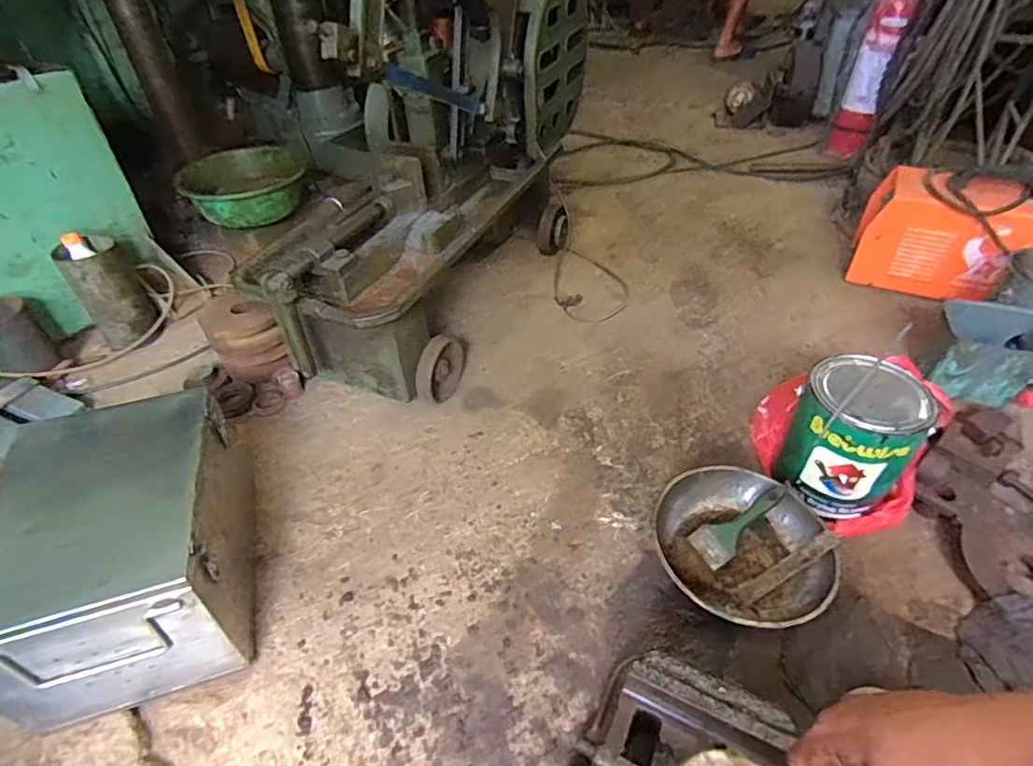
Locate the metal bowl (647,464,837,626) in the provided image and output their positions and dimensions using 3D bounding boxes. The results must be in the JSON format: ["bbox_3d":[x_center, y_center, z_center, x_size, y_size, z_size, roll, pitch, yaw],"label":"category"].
[{"bbox_3d":[0.315,0.231,0.810,0.230,0.063,0.234,-2,43,2],"label":"metal bowl"}]

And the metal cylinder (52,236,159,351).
[{"bbox_3d":[-0.838,-0.185,1.163,0.110,0.234,0.114,-29,48,-28],"label":"metal cylinder"}]

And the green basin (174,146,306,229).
[{"bbox_3d":[-0.733,-0.534,1.524,0.315,0.109,0.305,0,41,0],"label":"green basin"}]

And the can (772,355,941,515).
[{"bbox_3d":[0.497,0.089,0.845,0.156,0.213,0.149,0,41,0],"label":"can"}]

